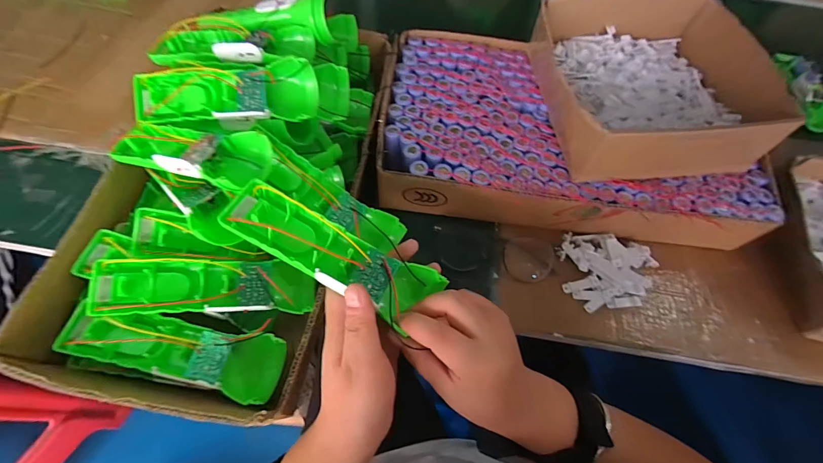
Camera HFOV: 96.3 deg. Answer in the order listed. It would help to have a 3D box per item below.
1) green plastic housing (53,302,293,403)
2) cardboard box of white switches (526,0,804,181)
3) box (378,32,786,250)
[{"bbox_3d":[-0.188,0.095,0.292,0.161,0.031,0.048,9,59,3],"label":"green plastic housing"},{"bbox_3d":[0.256,-0.171,0.400,0.232,0.069,0.235,-2,59,-4],"label":"cardboard box of white switches"},{"bbox_3d":[0.174,-0.102,0.431,0.413,0.078,0.249,9,59,3],"label":"box"}]

